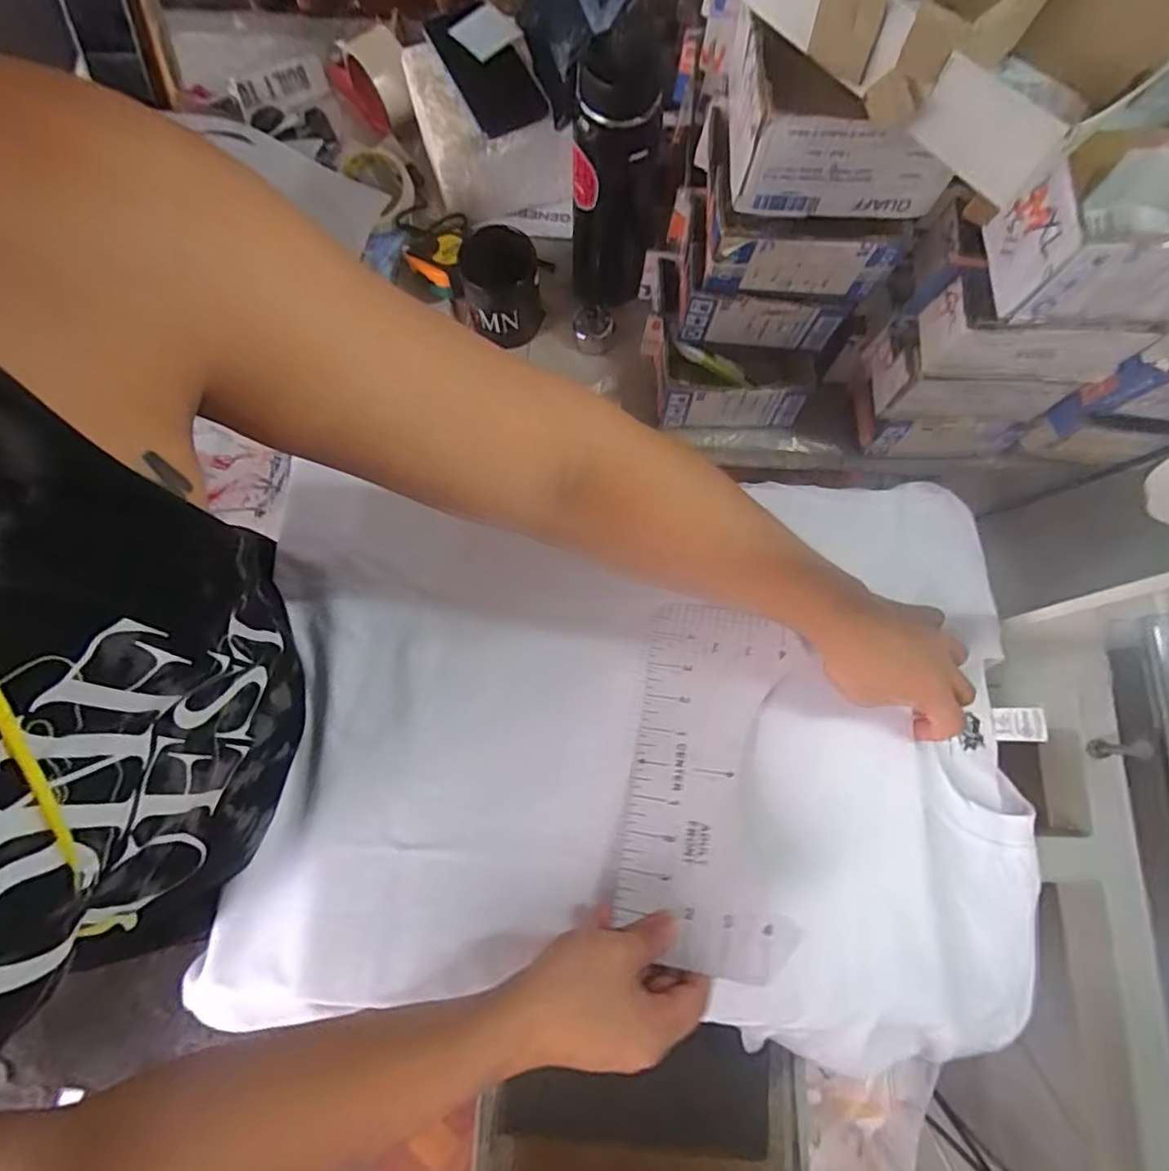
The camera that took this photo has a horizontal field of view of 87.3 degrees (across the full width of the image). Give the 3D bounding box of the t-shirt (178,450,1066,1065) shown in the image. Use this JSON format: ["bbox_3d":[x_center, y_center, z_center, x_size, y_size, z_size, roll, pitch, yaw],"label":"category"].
[{"bbox_3d":[0.041,0.112,0.470,0.603,0.074,0.429,4,76,-1],"label":"t-shirt"}]

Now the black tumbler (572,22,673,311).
[{"bbox_3d":[0.042,-0.411,0.621,0.099,0.277,0.112,9,76,0],"label":"black tumbler"}]

